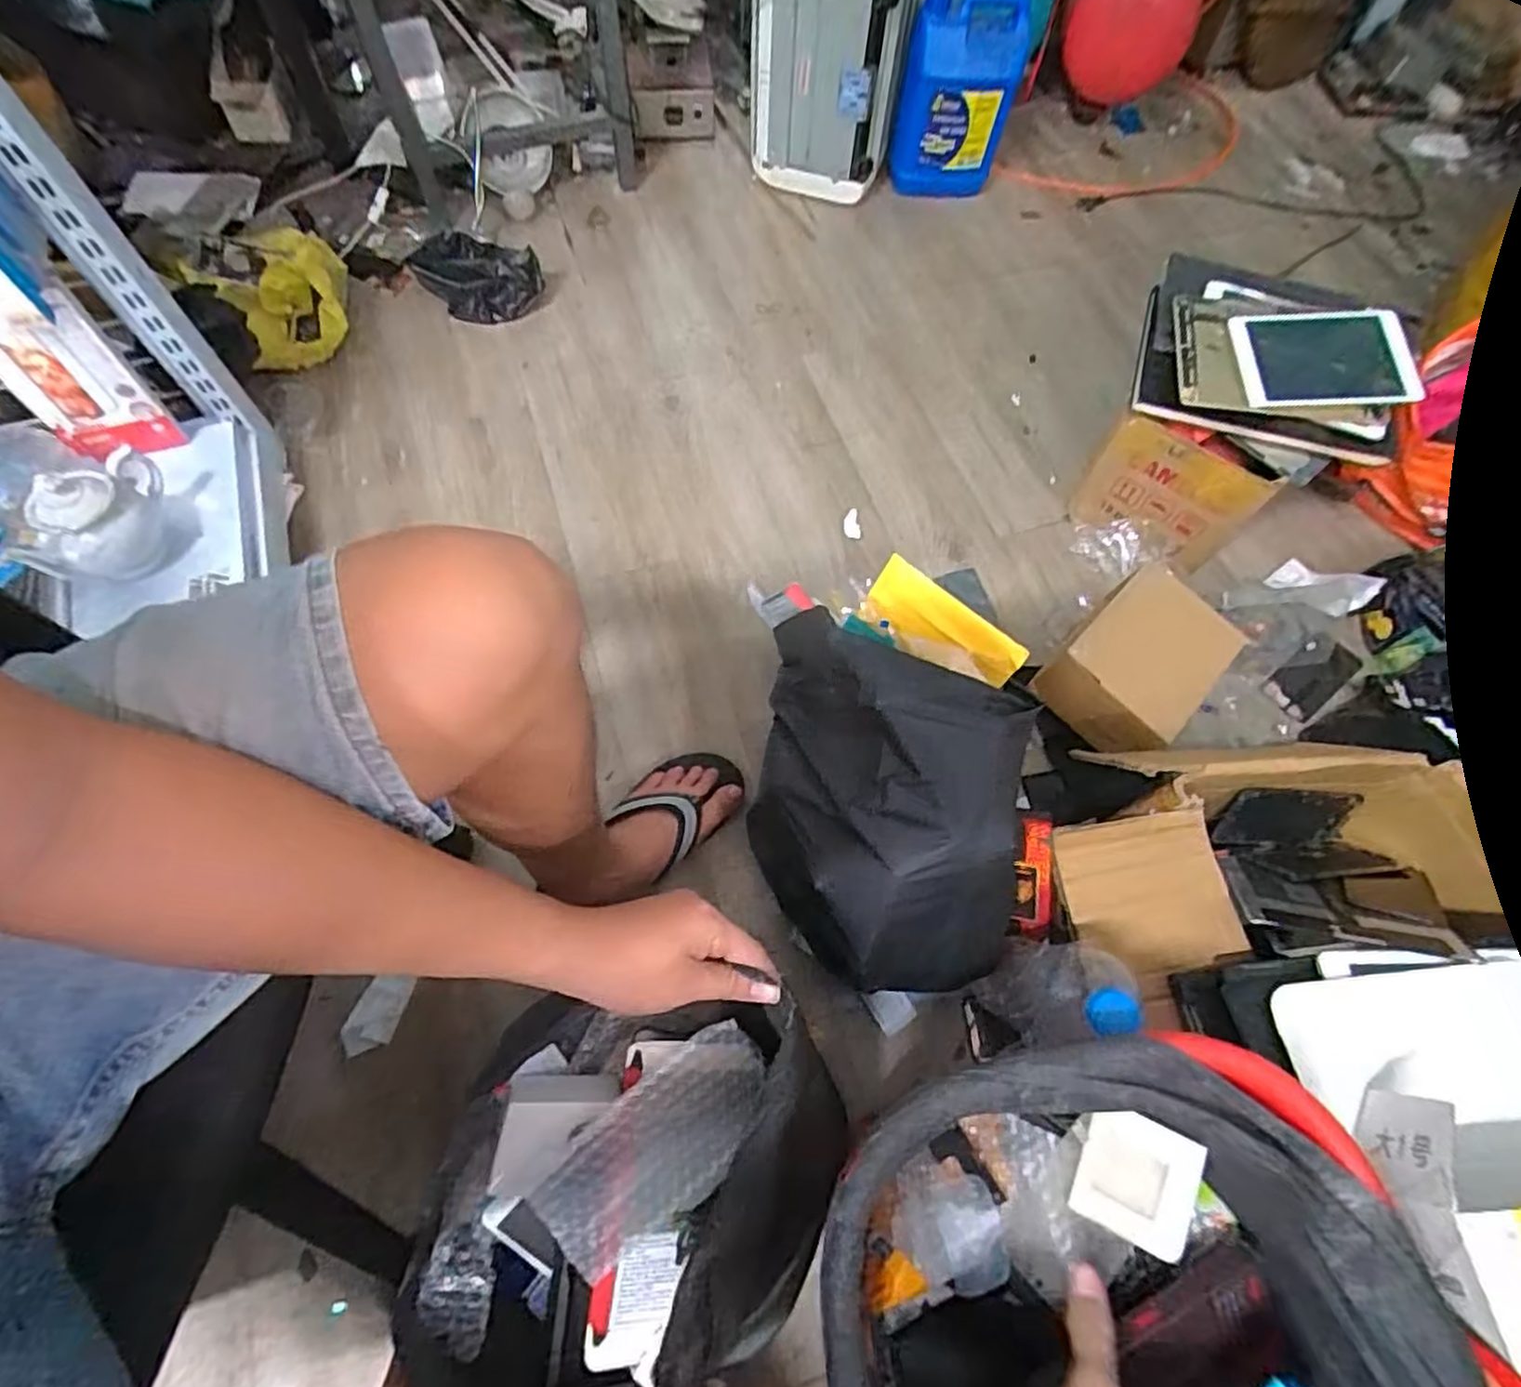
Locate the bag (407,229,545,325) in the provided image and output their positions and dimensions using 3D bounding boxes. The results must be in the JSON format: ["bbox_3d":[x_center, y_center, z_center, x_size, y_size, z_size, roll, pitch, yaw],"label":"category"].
[{"bbox_3d":[-0.487,-0.694,1.195,0.231,0.080,0.117,18,66,7],"label":"bag"}]

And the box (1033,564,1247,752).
[{"bbox_3d":[0.458,-0.038,0.867,0.215,0.102,0.158,-41,72,-18],"label":"box"}]

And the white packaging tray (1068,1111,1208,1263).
[{"bbox_3d":[0.268,0.344,0.504,0.072,0.011,0.077,25,67,10],"label":"white packaging tray"}]

